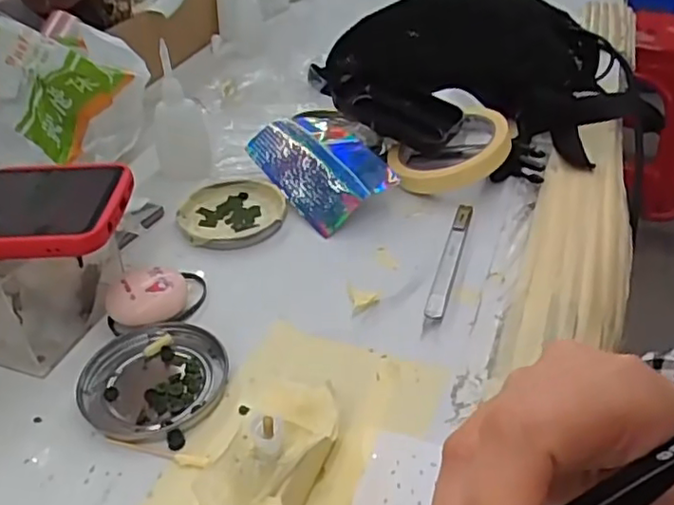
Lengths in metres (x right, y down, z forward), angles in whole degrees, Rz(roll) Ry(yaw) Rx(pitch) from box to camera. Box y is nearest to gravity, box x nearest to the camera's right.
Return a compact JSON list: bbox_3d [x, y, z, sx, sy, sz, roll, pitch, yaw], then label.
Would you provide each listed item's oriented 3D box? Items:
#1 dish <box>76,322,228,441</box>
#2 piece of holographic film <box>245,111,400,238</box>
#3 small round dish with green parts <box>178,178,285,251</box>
[{"bbox_3d":[-0.102,0.070,0.348,0.077,0.007,0.075,-5,38,-4],"label":"dish"},{"bbox_3d":[-0.011,-0.070,0.503,0.082,0.035,0.133,-19,41,-21],"label":"piece of holographic film"},{"bbox_3d":[-0.082,-0.031,0.479,0.078,0.009,0.078,-2,38,1],"label":"small round dish with green parts"}]

